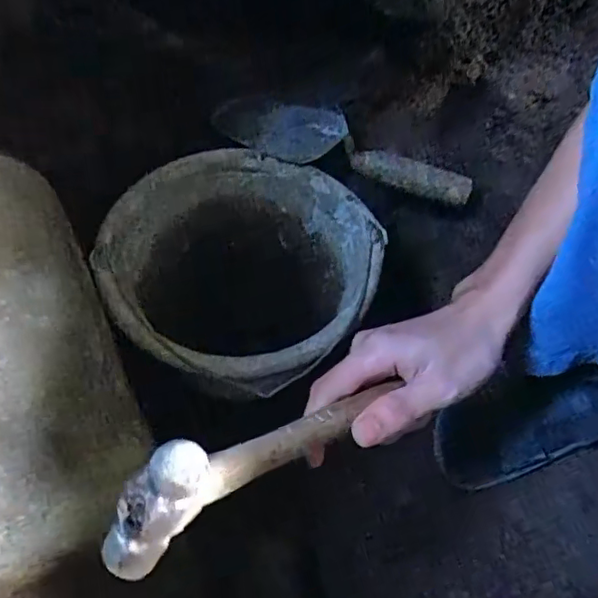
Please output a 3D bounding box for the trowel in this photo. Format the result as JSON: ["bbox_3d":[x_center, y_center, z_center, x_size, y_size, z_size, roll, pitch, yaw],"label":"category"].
[{"bbox_3d":[0.048,-0.151,0.612,0.274,0.046,0.063,15,60,-11],"label":"trowel"}]

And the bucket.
[{"bbox_3d":[-0.051,0.009,0.620,0.237,0.231,0.233,0,60,0],"label":"bucket"}]

